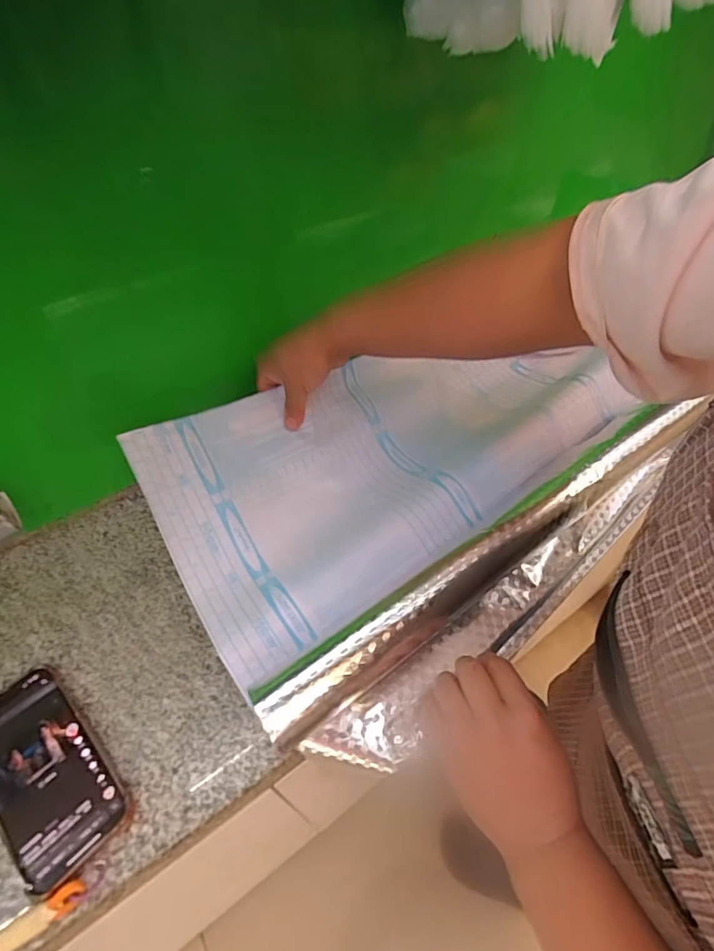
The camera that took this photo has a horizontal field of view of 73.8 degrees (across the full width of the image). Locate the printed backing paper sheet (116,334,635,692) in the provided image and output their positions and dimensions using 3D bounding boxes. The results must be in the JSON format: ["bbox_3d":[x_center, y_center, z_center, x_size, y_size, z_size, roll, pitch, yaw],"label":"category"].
[{"bbox_3d":[0.053,-0.035,0.491,0.503,0.076,0.241,-25,54,-20],"label":"printed backing paper sheet"}]

